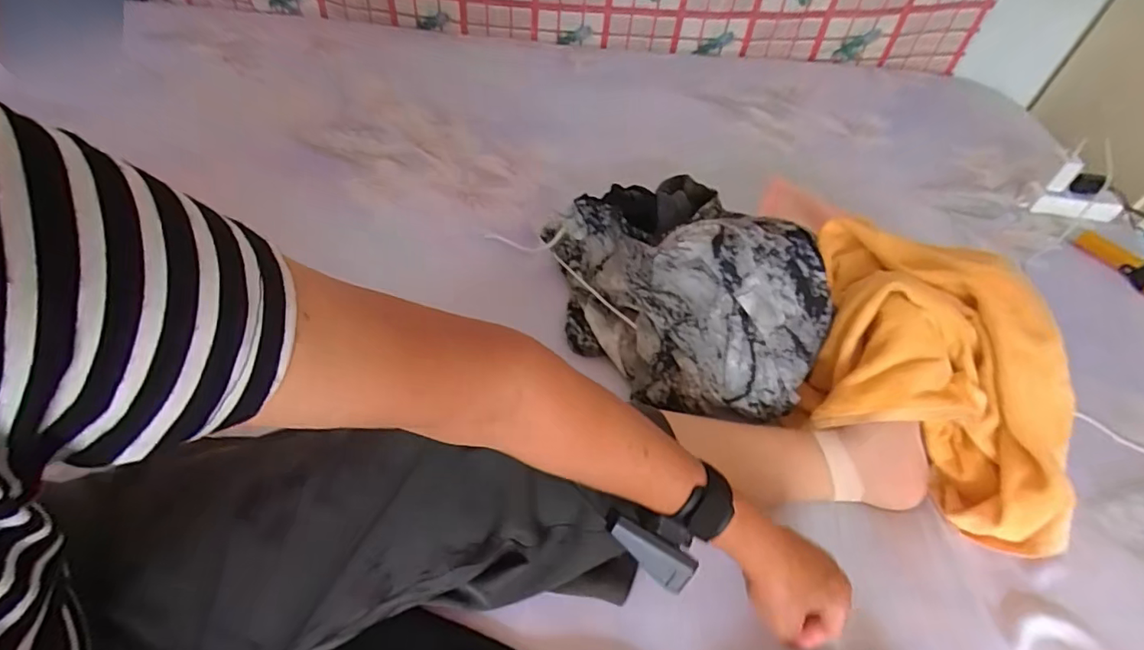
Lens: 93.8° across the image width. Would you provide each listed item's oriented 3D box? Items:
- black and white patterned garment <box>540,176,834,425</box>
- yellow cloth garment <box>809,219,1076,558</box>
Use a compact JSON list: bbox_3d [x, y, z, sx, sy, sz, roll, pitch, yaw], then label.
[{"bbox_3d":[0.121,-0.061,0.615,0.246,0.117,0.338,-8,51,-13],"label":"black and white patterned garment"},{"bbox_3d":[0.347,0.046,0.528,0.249,0.144,0.221,24,52,13],"label":"yellow cloth garment"}]

